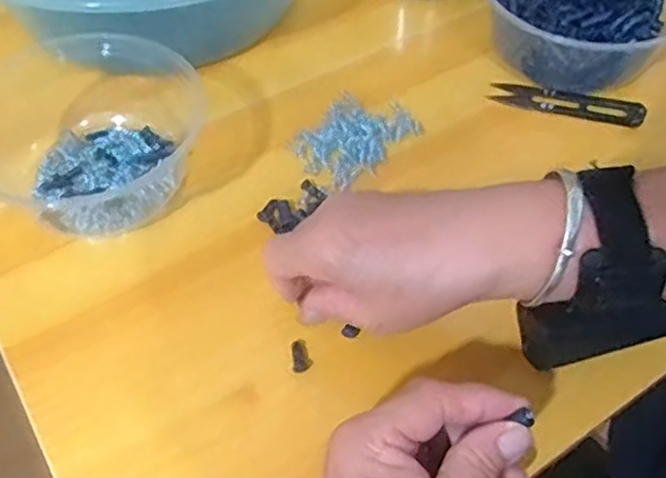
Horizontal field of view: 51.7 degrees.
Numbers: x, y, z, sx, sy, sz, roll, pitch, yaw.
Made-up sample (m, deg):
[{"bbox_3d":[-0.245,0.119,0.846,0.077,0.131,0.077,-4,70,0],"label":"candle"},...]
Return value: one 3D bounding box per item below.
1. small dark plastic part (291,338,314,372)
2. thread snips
[{"bbox_3d":[-0.016,0.059,0.348,0.010,0.004,0.018,-6,52,-6],"label":"small dark plastic part"},{"bbox_3d":[0.159,-0.092,0.467,0.100,0.014,0.021,16,53,11],"label":"thread snips"}]

